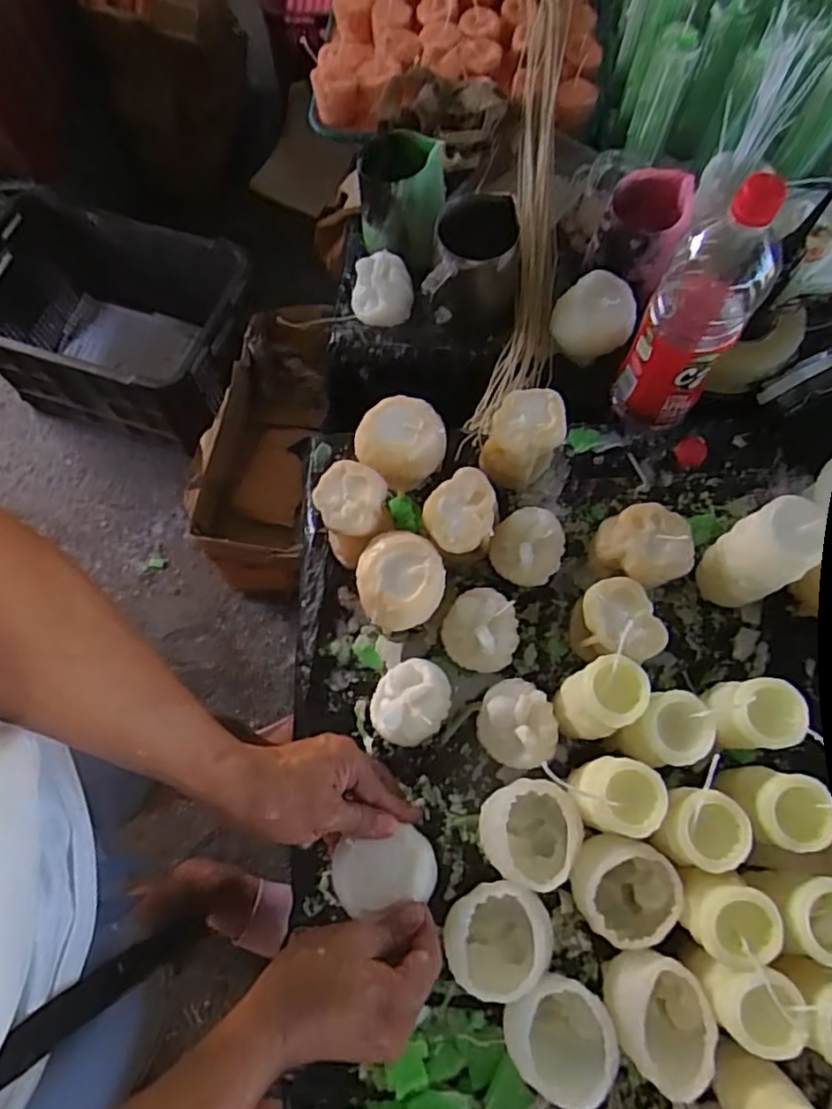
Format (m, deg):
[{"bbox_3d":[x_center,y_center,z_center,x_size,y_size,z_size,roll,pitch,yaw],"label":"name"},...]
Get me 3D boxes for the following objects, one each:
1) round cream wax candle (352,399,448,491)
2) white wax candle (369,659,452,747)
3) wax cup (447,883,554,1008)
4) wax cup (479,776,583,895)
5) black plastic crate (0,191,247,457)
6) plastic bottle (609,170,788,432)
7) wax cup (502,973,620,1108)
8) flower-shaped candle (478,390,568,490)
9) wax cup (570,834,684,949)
[{"bbox_3d":[-0.015,-0.104,0.637,0.083,0.084,0.069,-21,71,-8],"label":"round cream wax candle"},{"bbox_3d":[-0.005,0.126,0.565,0.063,0.058,0.069,0,70,0],"label":"white wax candle"},{"bbox_3d":[0.061,0.288,0.504,0.076,0.070,0.072,0,70,0],"label":"wax cup"},{"bbox_3d":[0.087,0.219,0.531,0.073,0.070,0.074,0,70,0],"label":"wax cup"},{"bbox_3d":[-0.650,-0.476,1.447,0.646,0.316,0.360,19,71,7],"label":"black plastic crate"},{"bbox_3d":[0.243,-0.209,0.580,0.077,0.262,0.080,23,71,8],"label":"plastic bottle"},{"bbox_3d":[0.103,0.347,0.487,0.072,0.069,0.069,0,70,0],"label":"wax cup"},{"bbox_3d":[0.101,-0.106,0.637,0.065,0.085,0.072,19,71,7],"label":"flower-shaped candle"},{"bbox_3d":[0.154,0.256,0.513,0.073,0.071,0.071,0,70,0],"label":"wax cup"}]

